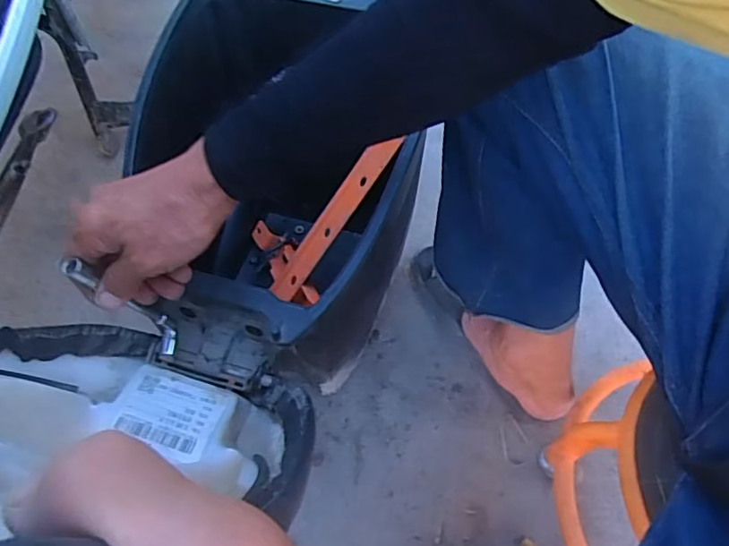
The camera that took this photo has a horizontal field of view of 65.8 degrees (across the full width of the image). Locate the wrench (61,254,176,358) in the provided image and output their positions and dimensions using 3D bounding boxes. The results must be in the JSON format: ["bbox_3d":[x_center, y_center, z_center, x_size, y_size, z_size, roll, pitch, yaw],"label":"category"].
[{"bbox_3d":[-0.185,0.029,0.437,0.016,0.132,0.025,-15,60,11],"label":"wrench"}]

